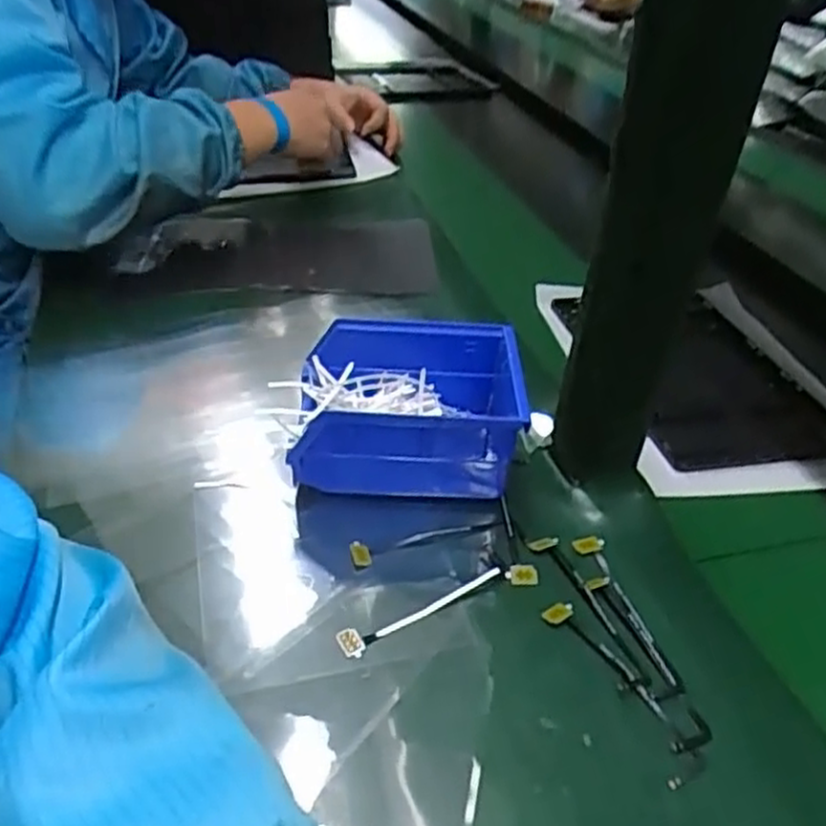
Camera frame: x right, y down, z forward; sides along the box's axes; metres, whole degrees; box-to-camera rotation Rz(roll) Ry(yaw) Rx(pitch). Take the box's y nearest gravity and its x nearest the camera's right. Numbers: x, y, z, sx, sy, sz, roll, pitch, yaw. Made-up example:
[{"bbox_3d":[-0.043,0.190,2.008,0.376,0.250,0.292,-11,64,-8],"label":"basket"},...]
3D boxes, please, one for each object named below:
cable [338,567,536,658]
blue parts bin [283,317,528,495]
[{"bbox_3d":[0.016,0.104,0.412,0.117,0.005,0.016,-15,41,-23],"label":"cable"},{"bbox_3d":[-0.002,0.000,0.490,0.139,0.075,0.104,3,37,-1],"label":"blue parts bin"}]

